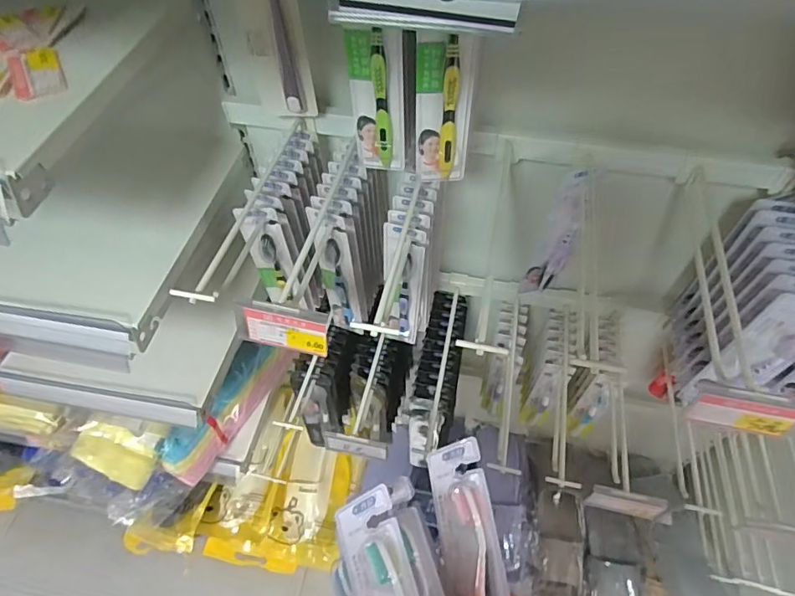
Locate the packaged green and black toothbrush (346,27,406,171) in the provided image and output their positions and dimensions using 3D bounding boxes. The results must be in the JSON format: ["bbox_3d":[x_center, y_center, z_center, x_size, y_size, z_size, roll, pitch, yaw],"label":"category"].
[{"bbox_3d":[-0.015,-0.159,0.429,0.043,0.128,0.015,0,55,1],"label":"packaged green and black toothbrush"}]

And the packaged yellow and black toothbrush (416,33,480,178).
[{"bbox_3d":[0.038,-0.146,0.414,0.045,0.133,0.014,-3,55,-1],"label":"packaged yellow and black toothbrush"}]

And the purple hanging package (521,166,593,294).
[{"bbox_3d":[0.203,-0.077,0.652,0.047,0.229,0.025,23,58,17],"label":"purple hanging package"}]

